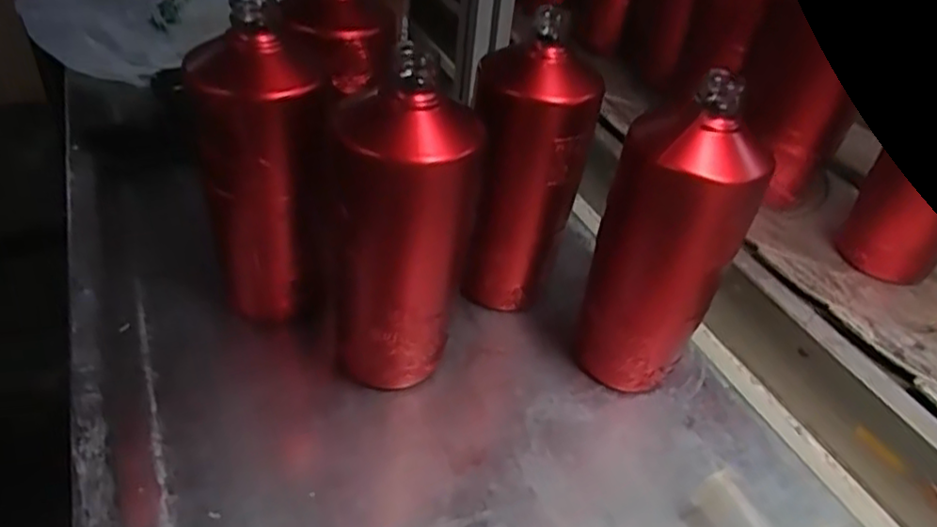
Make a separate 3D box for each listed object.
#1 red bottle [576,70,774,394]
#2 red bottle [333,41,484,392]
[{"bbox_3d":[0.124,-0.006,0.428,0.083,0.201,0.080,-17,48,-17],"label":"red bottle"},{"bbox_3d":[-0.041,-0.010,0.405,0.089,0.204,0.077,-2,46,-3],"label":"red bottle"}]

